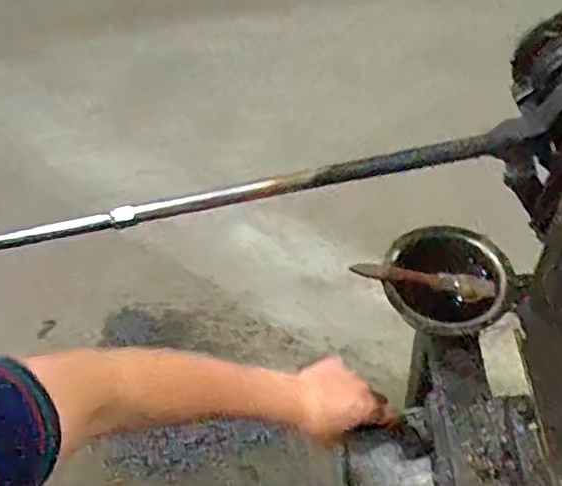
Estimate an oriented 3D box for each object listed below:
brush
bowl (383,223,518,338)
[{"bbox_3d":[0.150,0.037,0.661,0.144,0.029,0.021,7,52,12],"label":"brush"},{"bbox_3d":[0.176,0.040,0.669,0.129,0.055,0.114,6,75,9],"label":"bowl"}]

